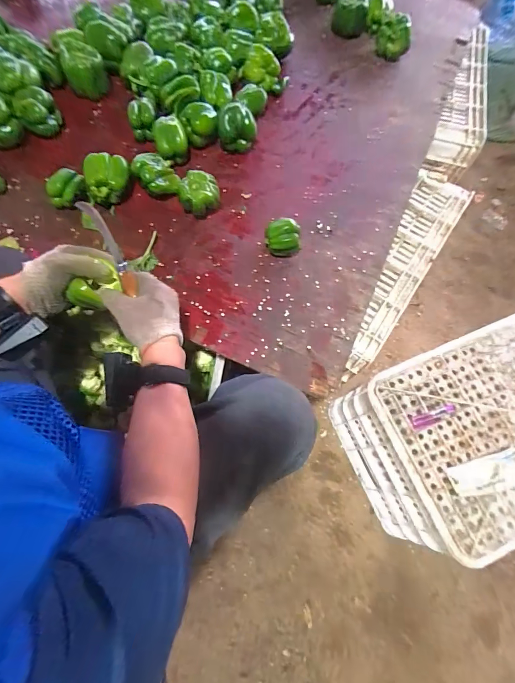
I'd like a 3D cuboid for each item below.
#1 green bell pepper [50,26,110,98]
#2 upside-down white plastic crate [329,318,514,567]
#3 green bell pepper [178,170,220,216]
[{"bbox_3d":[-0.379,-0.600,0.731,0.086,0.070,0.110,-23,72,-9],"label":"green bell pepper"},{"bbox_3d":[0.482,0.177,0.737,0.510,0.254,0.343,-20,73,-10],"label":"upside-down white plastic crate"},{"bbox_3d":[-0.111,-0.278,0.645,0.075,0.069,0.067,-8,70,-4],"label":"green bell pepper"}]

